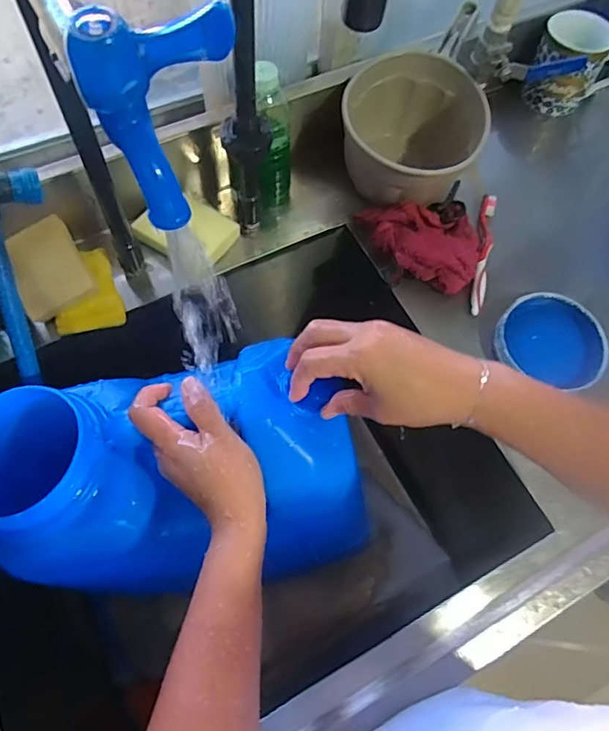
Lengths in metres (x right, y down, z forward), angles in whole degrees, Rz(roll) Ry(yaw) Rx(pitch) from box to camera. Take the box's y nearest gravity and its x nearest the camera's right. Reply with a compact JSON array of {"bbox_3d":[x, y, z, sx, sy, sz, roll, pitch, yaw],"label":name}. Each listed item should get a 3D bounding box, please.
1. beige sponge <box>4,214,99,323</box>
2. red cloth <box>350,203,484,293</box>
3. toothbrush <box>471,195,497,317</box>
[{"bbox_3d":[-0.278,-0.106,0.573,0.074,0.017,0.096,-27,97,-13],"label":"beige sponge"},{"bbox_3d":[0.137,-0.157,0.633,0.156,0.041,0.106,21,65,6],"label":"red cloth"},{"bbox_3d":[0.221,-0.140,0.650,0.018,0.017,0.180,13,65,3],"label":"toothbrush"}]

